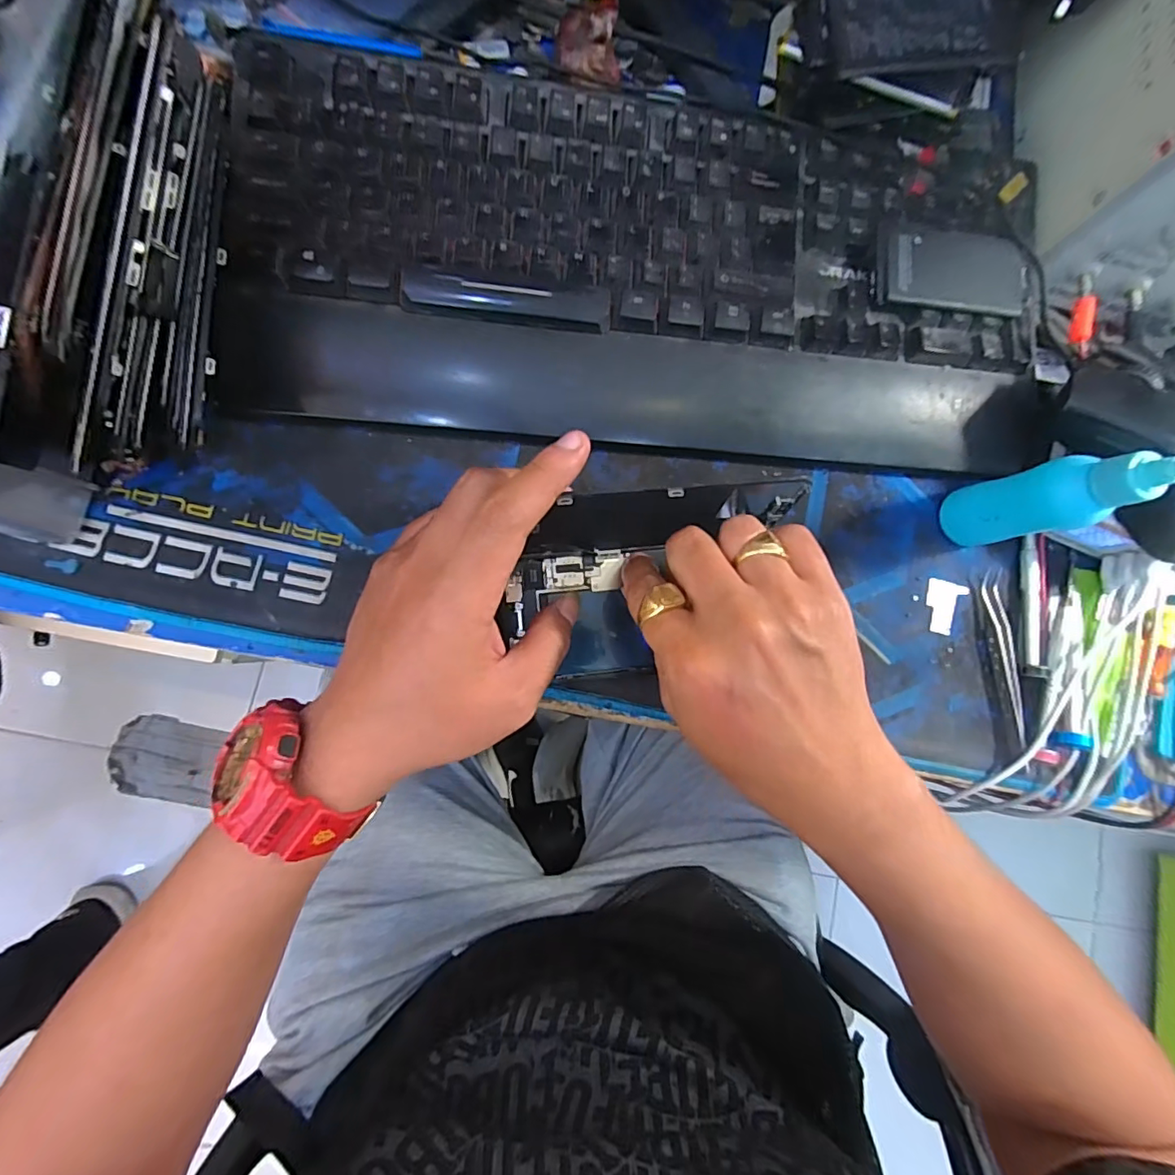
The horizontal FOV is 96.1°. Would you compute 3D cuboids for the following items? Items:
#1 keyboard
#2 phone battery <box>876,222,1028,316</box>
[{"bbox_3d":[0.039,-0.170,0.286,0.425,0.031,0.178,3,83,-7],"label":"keyboard"},{"bbox_3d":[0.203,-0.175,0.294,0.089,0.011,0.048,3,83,-7],"label":"phone battery"}]

